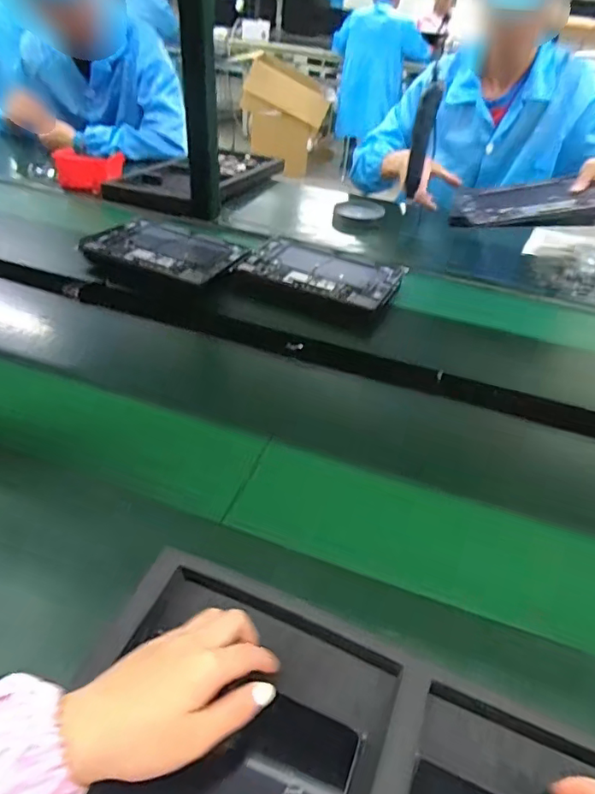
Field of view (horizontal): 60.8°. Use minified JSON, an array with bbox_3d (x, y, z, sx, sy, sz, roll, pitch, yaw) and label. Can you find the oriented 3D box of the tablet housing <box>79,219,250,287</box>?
[{"bbox_3d":[-0.229,-0.257,0.883,0.260,0.024,0.172,16,41,13],"label":"tablet housing"}]

